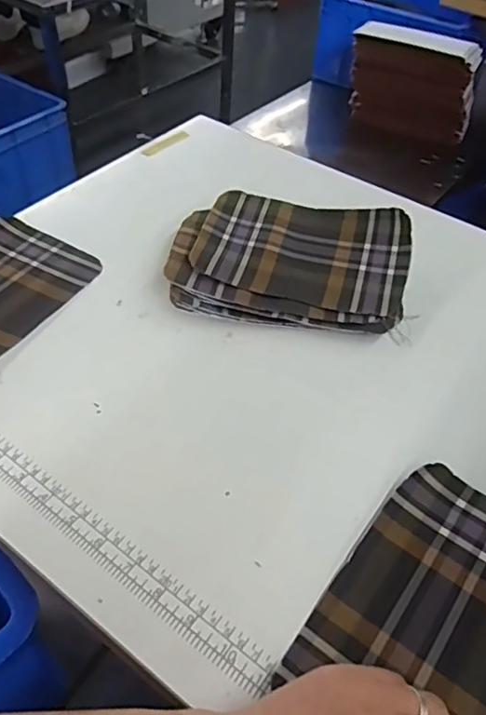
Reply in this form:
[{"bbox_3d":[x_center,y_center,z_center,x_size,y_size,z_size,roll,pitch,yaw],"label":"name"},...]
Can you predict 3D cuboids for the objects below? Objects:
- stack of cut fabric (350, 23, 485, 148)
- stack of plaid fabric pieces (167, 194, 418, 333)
[{"bbox_3d":[0.378,-0.608,1.280,0.282,0.191,0.061,21,49,15],"label":"stack of cut fabric"},{"bbox_3d":[0.044,-0.095,0.544,0.220,0.043,0.164,6,47,2],"label":"stack of plaid fabric pieces"}]

